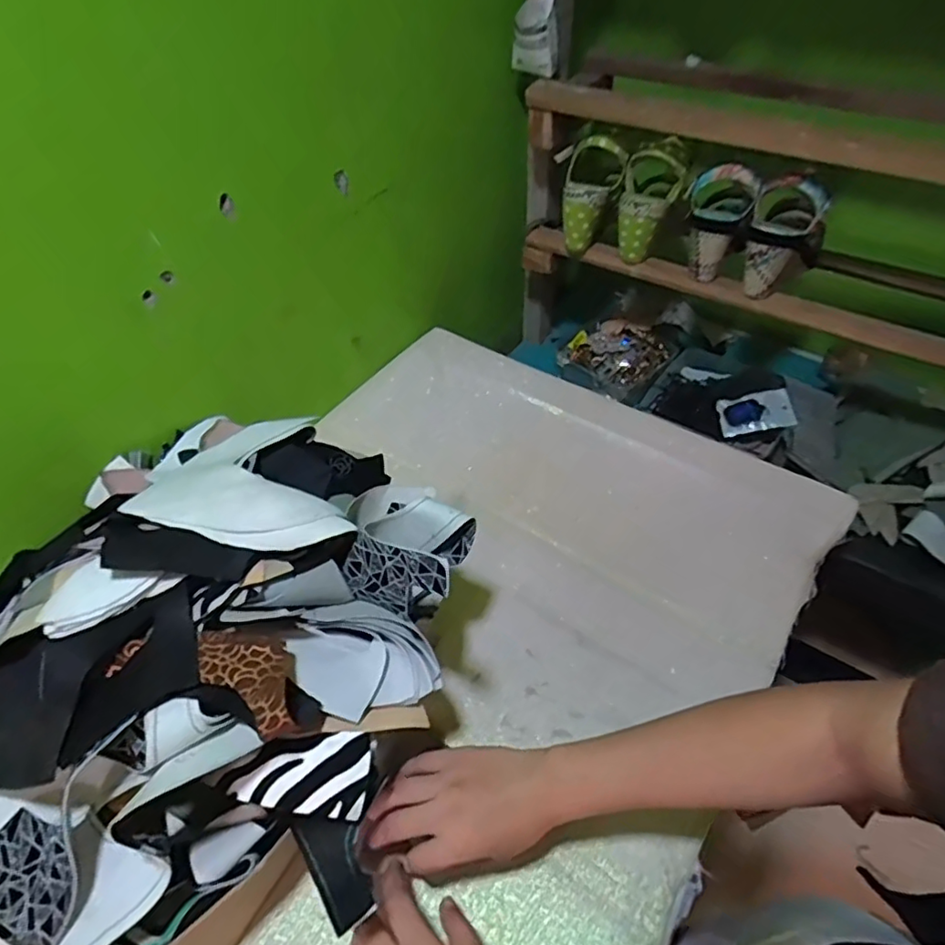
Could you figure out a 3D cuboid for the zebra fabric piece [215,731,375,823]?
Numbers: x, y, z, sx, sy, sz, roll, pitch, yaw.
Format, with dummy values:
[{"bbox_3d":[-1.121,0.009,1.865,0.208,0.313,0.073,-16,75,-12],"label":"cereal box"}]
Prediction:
[{"bbox_3d":[-0.111,0.194,0.384,0.095,0.009,0.050,1,77,3],"label":"zebra fabric piece"}]

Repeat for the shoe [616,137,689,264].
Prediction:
[{"bbox_3d":[0.236,-0.359,0.806,0.083,0.132,0.087,13,49,14],"label":"shoe"}]

